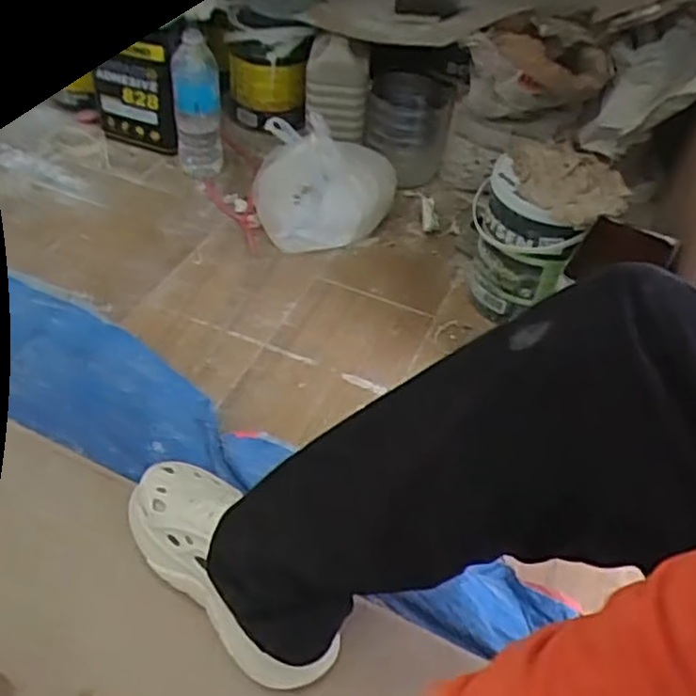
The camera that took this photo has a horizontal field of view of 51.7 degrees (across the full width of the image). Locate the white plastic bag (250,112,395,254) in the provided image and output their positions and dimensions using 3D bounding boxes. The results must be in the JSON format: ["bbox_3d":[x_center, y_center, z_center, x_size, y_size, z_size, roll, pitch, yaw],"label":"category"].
[{"bbox_3d":[-0.039,-0.288,1.231,0.237,0.136,0.255,1,44,-6],"label":"white plastic bag"}]

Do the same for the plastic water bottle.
[{"bbox_3d":[-0.265,-0.432,1.273,0.076,0.244,0.077,-3,44,-10],"label":"plastic water bottle"}]

